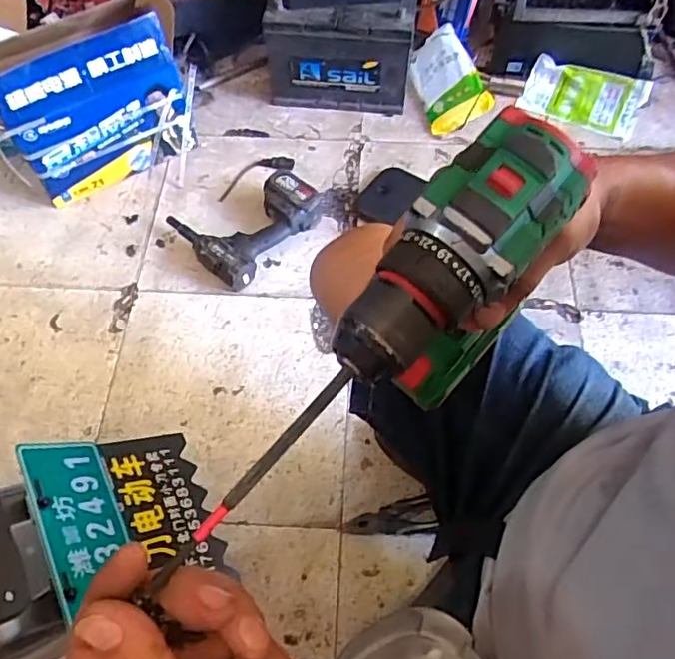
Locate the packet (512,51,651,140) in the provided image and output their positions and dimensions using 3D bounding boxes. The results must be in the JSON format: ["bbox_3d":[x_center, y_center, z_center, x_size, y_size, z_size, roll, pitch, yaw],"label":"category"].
[{"bbox_3d":[0.543,-0.520,1.300,0.248,0.027,0.150,22,80,10],"label":"packet"}]

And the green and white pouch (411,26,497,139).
[{"bbox_3d":[0.240,-0.543,1.296,0.137,0.047,0.237,-26,68,20],"label":"green and white pouch"}]

